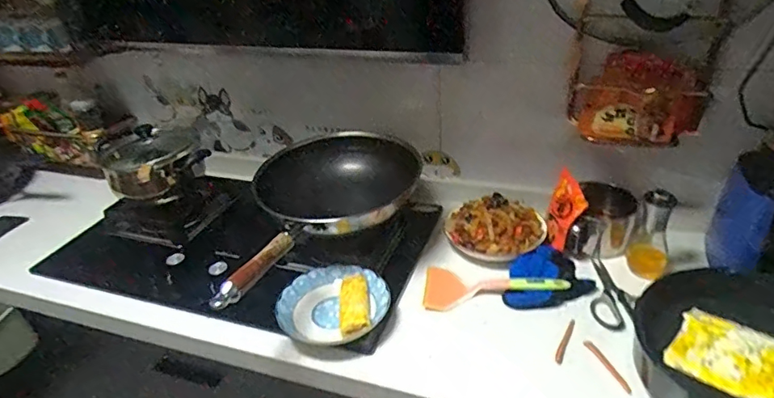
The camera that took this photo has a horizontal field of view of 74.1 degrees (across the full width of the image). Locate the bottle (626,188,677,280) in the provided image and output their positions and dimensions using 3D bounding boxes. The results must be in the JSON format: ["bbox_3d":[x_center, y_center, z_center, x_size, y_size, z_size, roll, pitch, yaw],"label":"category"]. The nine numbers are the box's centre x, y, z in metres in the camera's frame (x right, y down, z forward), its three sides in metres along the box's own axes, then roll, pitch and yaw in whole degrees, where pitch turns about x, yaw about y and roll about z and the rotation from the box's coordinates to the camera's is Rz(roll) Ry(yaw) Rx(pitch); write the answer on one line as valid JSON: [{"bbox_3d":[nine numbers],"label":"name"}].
[{"bbox_3d":[0.471,0.058,0.903,0.068,0.170,0.067,13,33,27],"label":"bottle"}]

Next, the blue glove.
[{"bbox_3d":[0.277,0.137,0.907,0.154,0.054,0.105,-13,31,-16],"label":"blue glove"}]

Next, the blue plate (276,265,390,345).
[{"bbox_3d":[-0.093,0.182,0.895,0.190,0.038,0.169,-2,30,3],"label":"blue plate"}]

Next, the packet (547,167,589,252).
[{"bbox_3d":[0.336,0.022,0.967,0.022,0.131,0.082,6,29,-26],"label":"packet"}]

